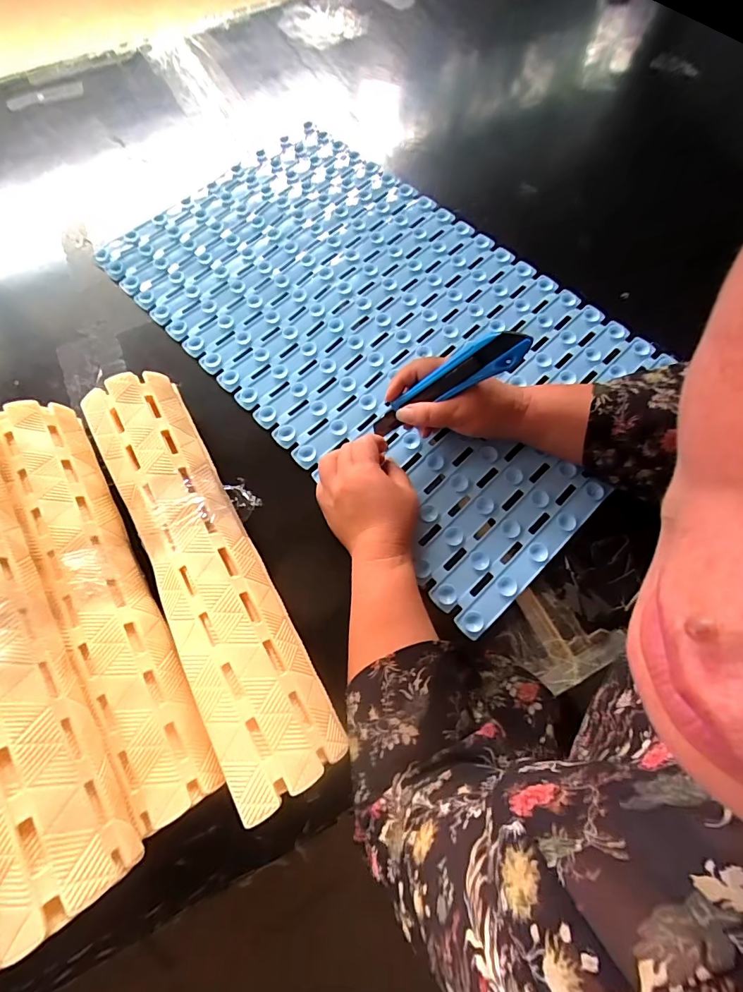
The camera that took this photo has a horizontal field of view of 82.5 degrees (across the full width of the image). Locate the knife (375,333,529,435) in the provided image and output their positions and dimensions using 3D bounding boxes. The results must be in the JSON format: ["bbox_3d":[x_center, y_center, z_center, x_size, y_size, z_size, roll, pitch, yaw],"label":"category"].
[{"bbox_3d":[0.071,-0.112,0.428,0.180,0.032,0.027,-25,67,36],"label":"knife"}]

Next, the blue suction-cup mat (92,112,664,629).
[{"bbox_3d":[-0.019,-0.288,0.627,0.501,0.030,0.906,-39,72,-14],"label":"blue suction-cup mat"}]

